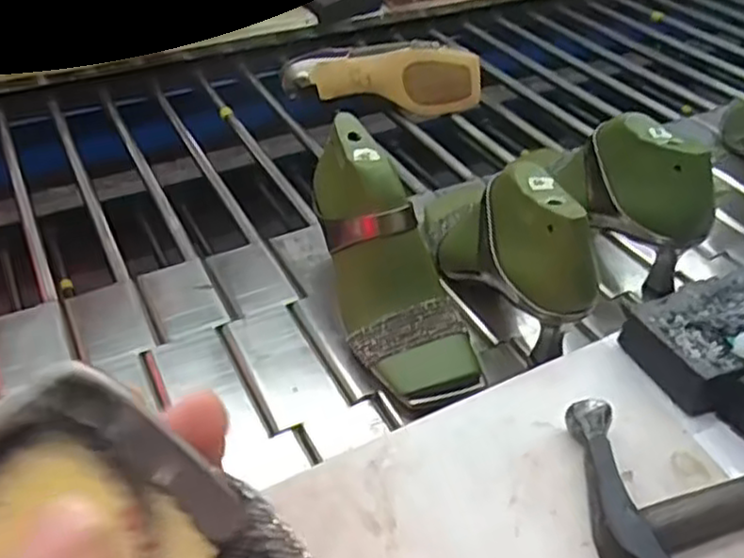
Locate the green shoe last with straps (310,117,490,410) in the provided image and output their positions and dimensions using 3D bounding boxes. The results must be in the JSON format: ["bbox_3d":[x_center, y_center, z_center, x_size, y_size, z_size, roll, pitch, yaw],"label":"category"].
[{"bbox_3d":[0.007,-0.014,0.565,0.074,0.073,0.233,-17,77,-20],"label":"green shoe last with straps"}]

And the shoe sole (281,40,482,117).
[{"bbox_3d":[0.013,-0.246,0.892,0.239,0.093,0.052,3,39,2],"label":"shoe sole"}]

